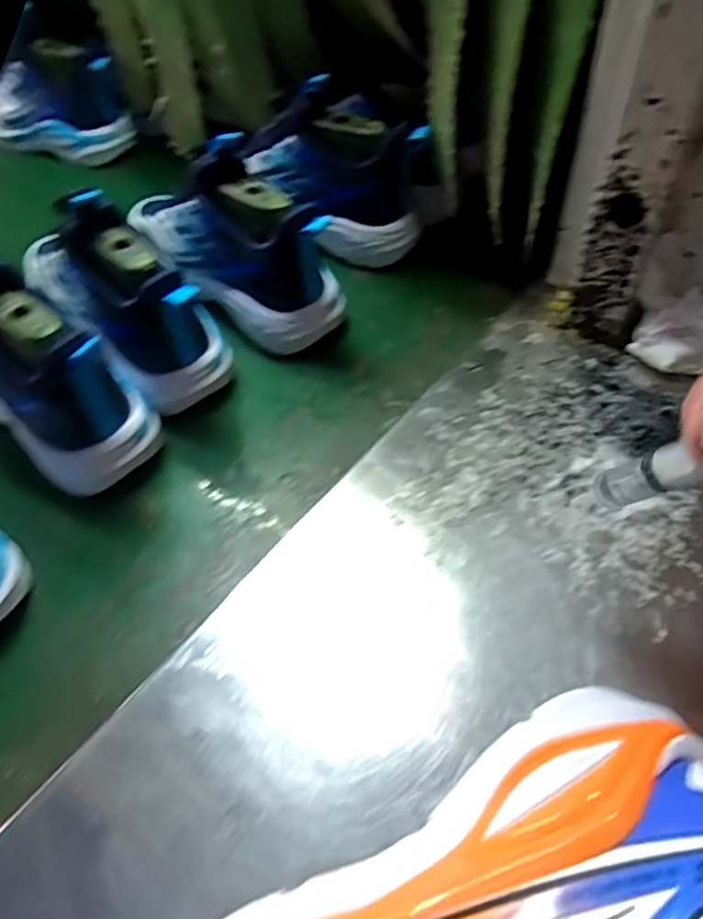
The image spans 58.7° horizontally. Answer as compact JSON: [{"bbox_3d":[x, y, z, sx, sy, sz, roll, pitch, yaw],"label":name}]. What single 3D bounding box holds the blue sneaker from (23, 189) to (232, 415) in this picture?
[{"bbox_3d":[-0.176,-0.133,0.457,0.073,0.128,0.202,-37,57,-24],"label":"blue sneaker"}]

